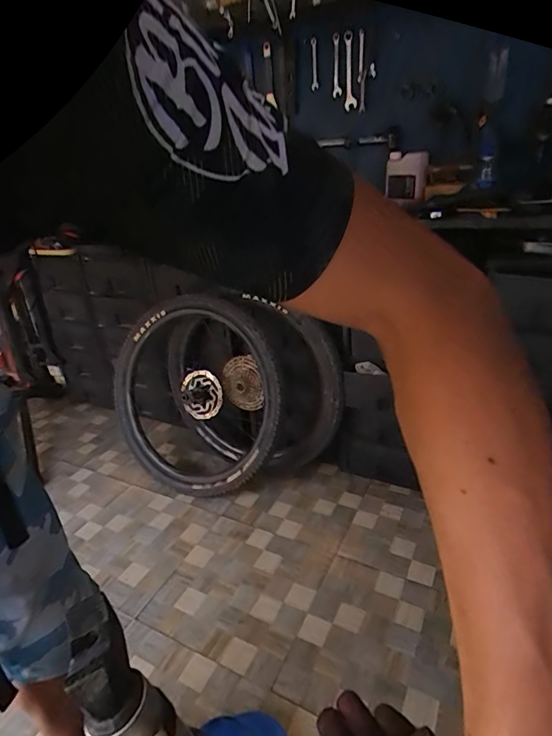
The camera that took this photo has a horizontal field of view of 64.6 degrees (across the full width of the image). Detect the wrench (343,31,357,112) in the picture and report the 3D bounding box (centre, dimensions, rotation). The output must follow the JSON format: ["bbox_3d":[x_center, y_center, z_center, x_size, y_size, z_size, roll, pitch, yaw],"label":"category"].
[{"bbox_3d":[0.237,-0.949,1.403,0.019,0.212,0.054,-26,38,-27],"label":"wrench"}]

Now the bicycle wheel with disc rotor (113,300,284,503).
[{"bbox_3d":[-0.278,0.095,1.539,0.676,0.694,0.135,50,20,14],"label":"bicycle wheel with disc rotor"}]

